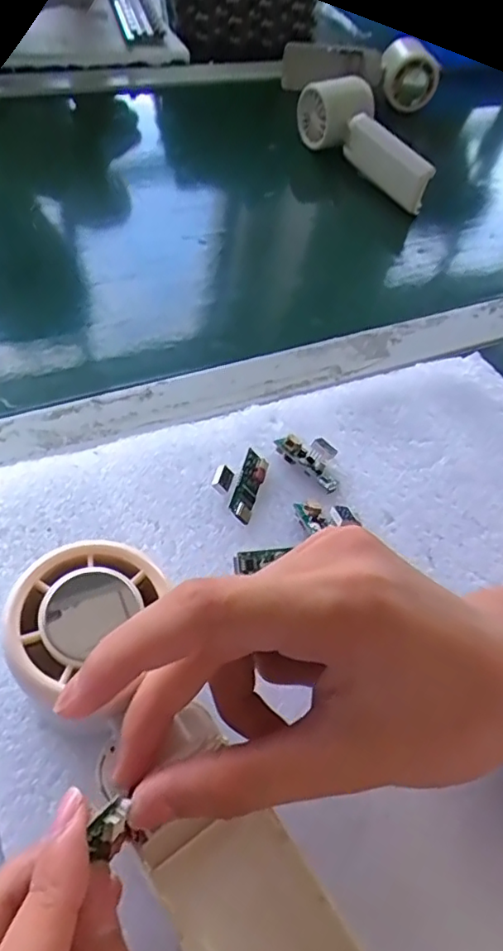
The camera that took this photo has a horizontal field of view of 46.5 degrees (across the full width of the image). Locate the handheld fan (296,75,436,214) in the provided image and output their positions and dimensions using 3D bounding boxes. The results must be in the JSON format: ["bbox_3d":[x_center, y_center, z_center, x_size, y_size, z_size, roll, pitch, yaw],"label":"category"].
[{"bbox_3d":[0.099,-0.307,0.534,0.058,0.066,0.163,-10,57,-16],"label":"handheld fan"}]

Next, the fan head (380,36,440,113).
[{"bbox_3d":[0.181,-0.464,0.677,0.063,0.057,0.077,12,53,0],"label":"fan head"}]

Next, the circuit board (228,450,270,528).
[{"bbox_3d":[-0.001,0.005,0.284,0.013,0.005,0.038,36,53,-23],"label":"circuit board"}]

